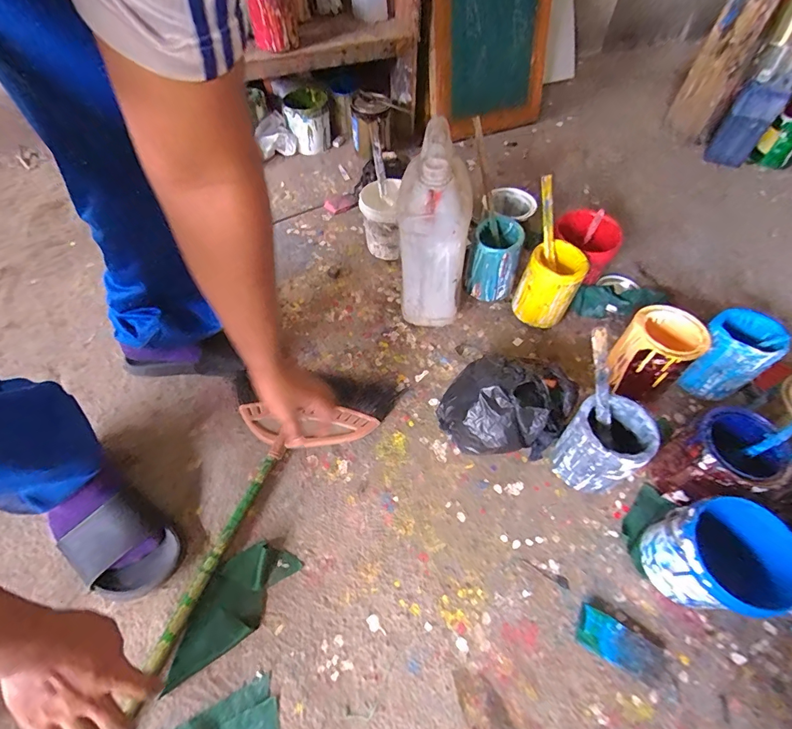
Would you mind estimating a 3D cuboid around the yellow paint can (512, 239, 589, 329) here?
[{"bbox_3d":[0.291,-0.148,0.792,0.101,0.134,0.105,26,58,16],"label":"yellow paint can"}]

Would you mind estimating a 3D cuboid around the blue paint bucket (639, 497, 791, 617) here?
[{"bbox_3d":[0.408,0.248,0.530,0.132,0.135,0.126,1,55,-1],"label":"blue paint bucket"}]

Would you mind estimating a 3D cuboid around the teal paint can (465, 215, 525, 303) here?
[{"bbox_3d":[0.197,-0.208,0.832,0.092,0.144,0.092,1,55,-1],"label":"teal paint can"}]

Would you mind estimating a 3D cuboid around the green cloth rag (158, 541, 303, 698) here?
[{"bbox_3d":[-0.221,0.319,0.535,0.083,0.036,0.188,29,59,18],"label":"green cloth rag"}]

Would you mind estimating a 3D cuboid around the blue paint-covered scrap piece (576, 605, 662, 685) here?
[{"bbox_3d":[0.283,0.356,0.523,0.101,0.017,0.048,25,58,16],"label":"blue paint-covered scrap piece"}]

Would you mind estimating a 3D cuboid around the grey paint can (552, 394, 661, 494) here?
[{"bbox_3d":[0.298,0.123,0.609,0.090,0.148,0.099,1,55,-1],"label":"grey paint can"}]

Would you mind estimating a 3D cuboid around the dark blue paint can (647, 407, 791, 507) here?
[{"bbox_3d":[0.452,0.140,0.585,0.103,0.133,0.107,1,55,-1],"label":"dark blue paint can"}]

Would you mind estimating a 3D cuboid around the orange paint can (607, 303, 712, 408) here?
[{"bbox_3d":[0.426,-0.010,0.696,0.129,0.127,0.111,-35,62,-22],"label":"orange paint can"}]

